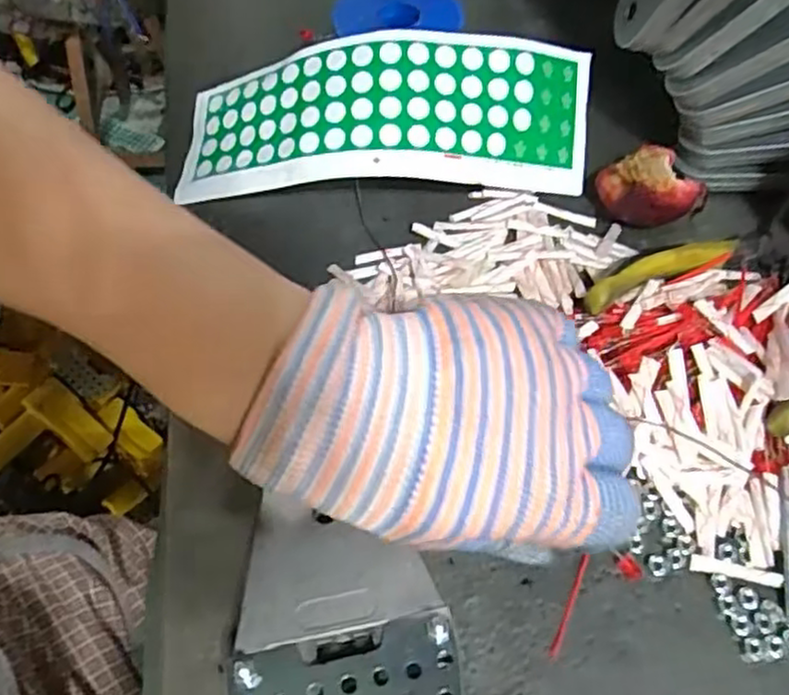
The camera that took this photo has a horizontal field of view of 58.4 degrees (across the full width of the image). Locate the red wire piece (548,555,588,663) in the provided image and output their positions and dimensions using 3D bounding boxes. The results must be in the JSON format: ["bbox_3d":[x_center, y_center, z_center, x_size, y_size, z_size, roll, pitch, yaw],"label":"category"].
[{"bbox_3d":[0.062,0.091,0.248,0.004,0.004,0.038,23,60,14],"label":"red wire piece"}]

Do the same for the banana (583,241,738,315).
[{"bbox_3d":[0.117,-0.035,0.315,0.078,0.014,0.012,-23,60,-14],"label":"banana"}]

